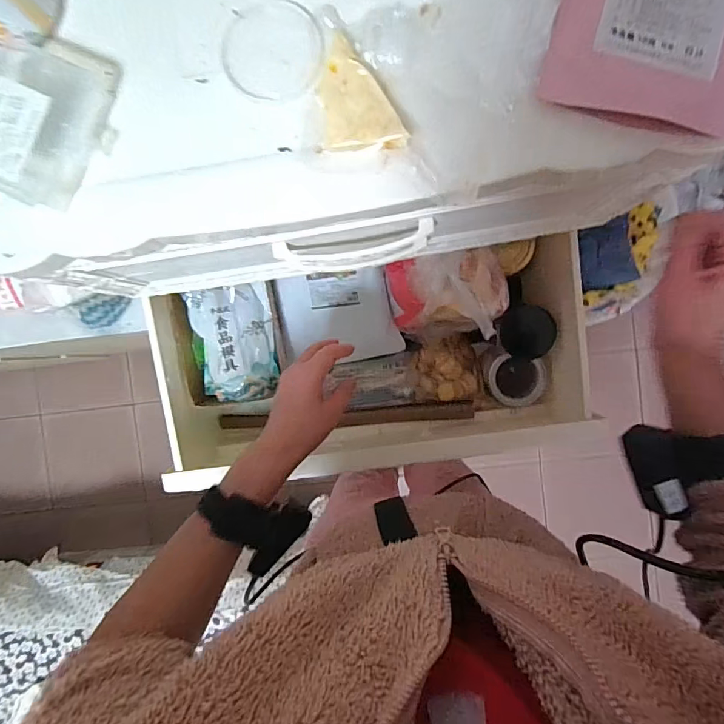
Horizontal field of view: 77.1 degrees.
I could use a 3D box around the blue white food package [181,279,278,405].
[{"bbox_3d":[-0.176,-0.023,0.611,0.108,0.048,0.155,-6,92,3],"label":"blue white food package"}]

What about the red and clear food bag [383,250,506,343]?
[{"bbox_3d":[0.111,-0.083,0.600,0.149,0.093,0.106,-7,92,4],"label":"red and clear food bag"}]

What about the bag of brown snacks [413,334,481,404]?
[{"bbox_3d":[0.126,0.012,0.687,0.100,0.040,0.096,-7,92,3],"label":"bag of brown snacks"}]

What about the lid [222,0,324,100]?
[{"bbox_3d":[-0.062,-0.218,0.316,0.069,0.004,0.066,2,92,3],"label":"lid"}]

